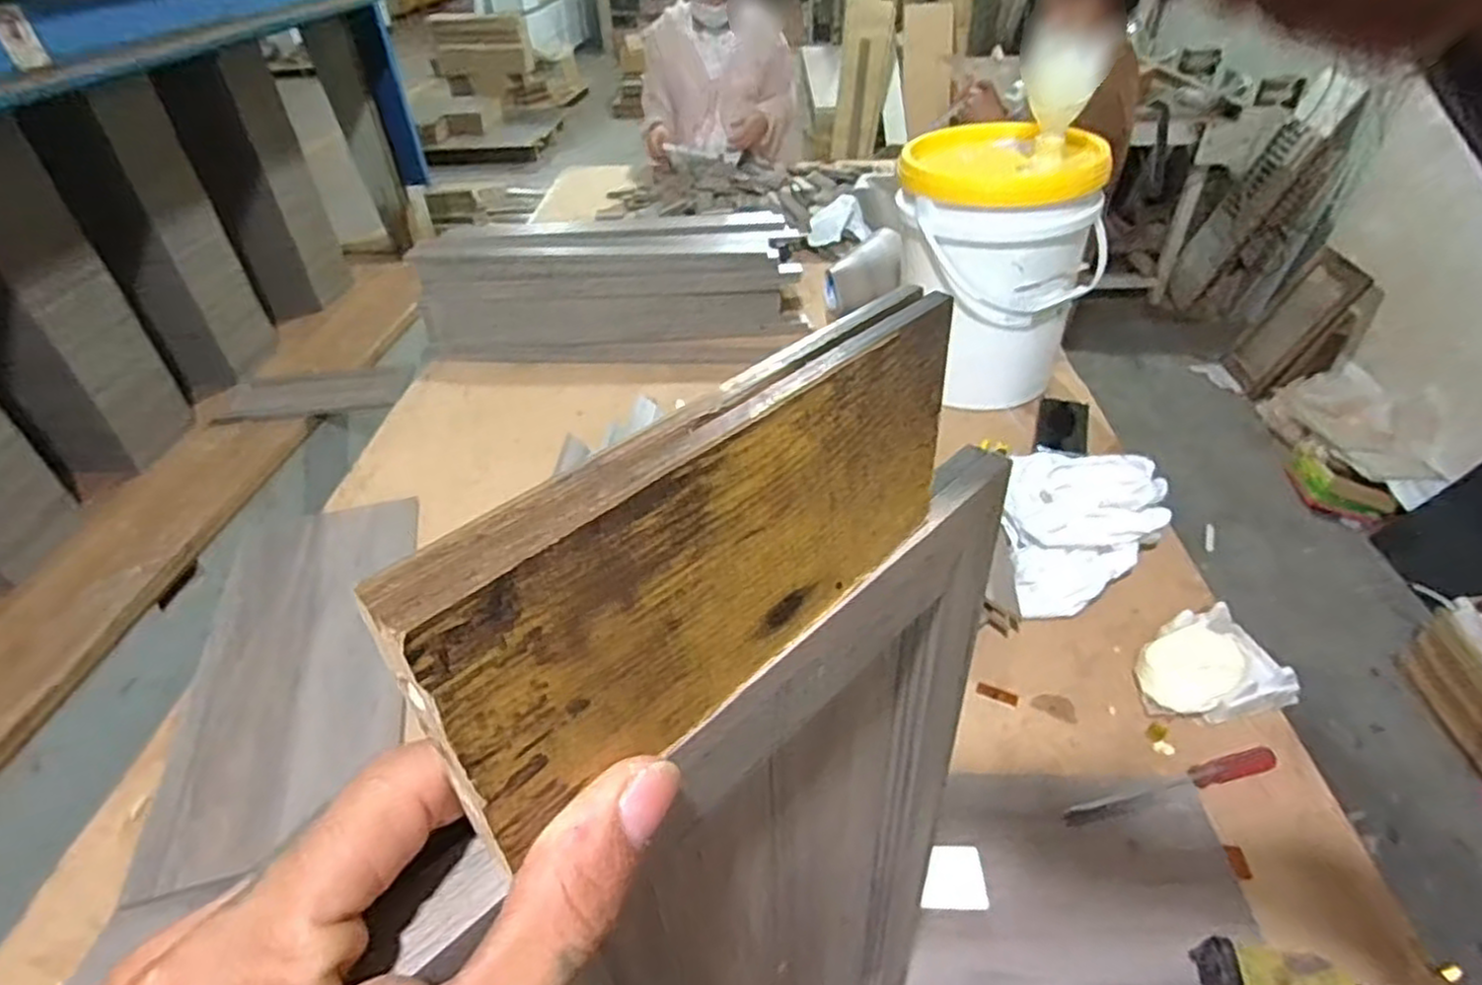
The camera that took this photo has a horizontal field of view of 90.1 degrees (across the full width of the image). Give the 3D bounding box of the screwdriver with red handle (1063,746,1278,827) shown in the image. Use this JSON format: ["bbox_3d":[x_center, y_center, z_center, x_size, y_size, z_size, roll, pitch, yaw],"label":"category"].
[{"bbox_3d":[0.416,0.284,0.718,0.217,0.024,0.024,-10,40,-9],"label":"screwdriver with red handle"}]

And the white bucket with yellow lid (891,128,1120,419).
[{"bbox_3d":[0.412,-0.373,1.236,0.297,0.407,0.281,9,41,14],"label":"white bucket with yellow lid"}]

